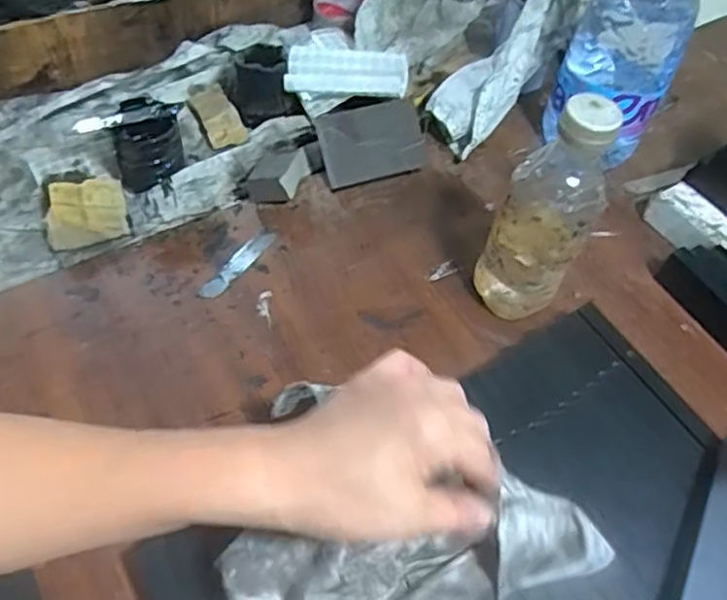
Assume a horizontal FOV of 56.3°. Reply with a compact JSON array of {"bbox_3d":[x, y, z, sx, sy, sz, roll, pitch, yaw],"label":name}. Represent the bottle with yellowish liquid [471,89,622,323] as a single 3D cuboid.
[{"bbox_3d":[0.142,-0.065,0.539,0.073,0.213,0.064,22,58,10],"label":"bottle with yellowish liquid"}]

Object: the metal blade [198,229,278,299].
[{"bbox_3d":[-0.115,-0.032,0.627,0.019,0.005,0.093,31,60,15],"label":"metal blade"}]

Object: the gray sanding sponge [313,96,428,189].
[{"bbox_3d":[0.008,-0.157,0.681,0.102,0.070,0.021,-17,25,-12],"label":"gray sanding sponge"}]

